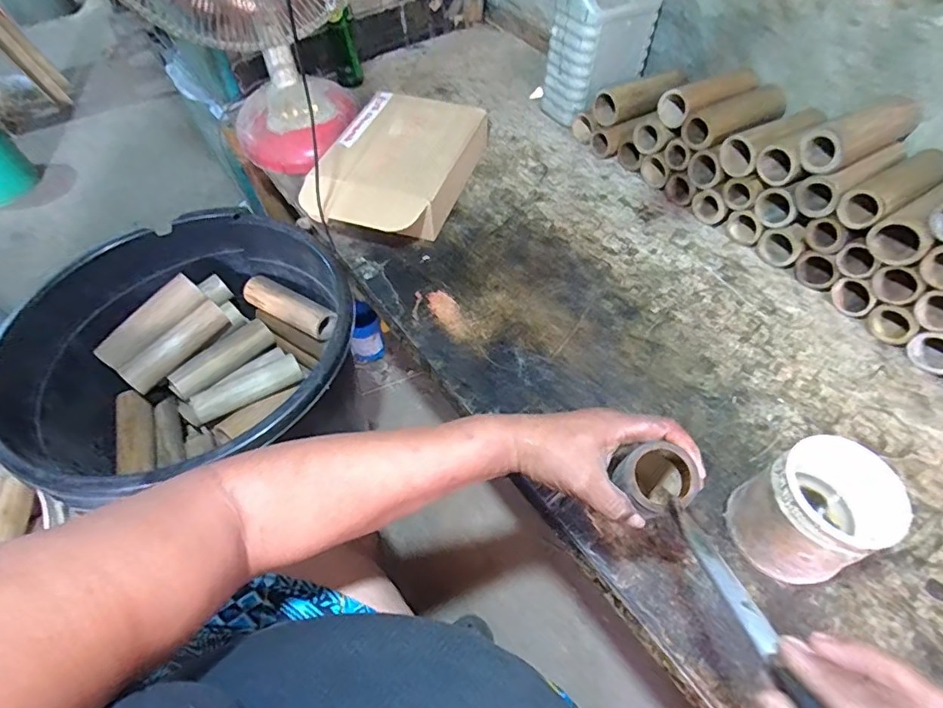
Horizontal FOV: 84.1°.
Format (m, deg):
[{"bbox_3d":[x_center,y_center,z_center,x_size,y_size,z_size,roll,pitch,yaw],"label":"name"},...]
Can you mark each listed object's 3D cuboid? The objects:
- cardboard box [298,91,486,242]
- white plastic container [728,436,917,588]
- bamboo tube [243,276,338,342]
[{"bbox_3d":[-0.121,-0.301,0.844,0.208,0.074,0.319,16,54,13],"label":"cardboard box"},{"bbox_3d":[0.306,0.147,0.482,0.087,0.129,0.103,-17,54,-13],"label":"white plastic container"},{"bbox_3d":[-0.310,-0.079,0.892,0.188,0.038,0.051,25,56,19],"label":"bamboo tube"}]

